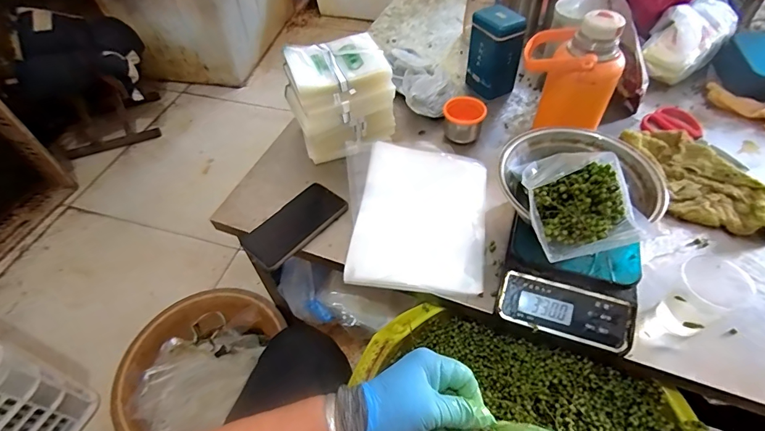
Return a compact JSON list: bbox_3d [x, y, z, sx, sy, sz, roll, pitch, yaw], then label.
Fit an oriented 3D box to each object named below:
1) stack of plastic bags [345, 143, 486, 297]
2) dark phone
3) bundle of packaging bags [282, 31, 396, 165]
[{"bbox_3d":[0.040,-0.008,0.610,0.216,0.021,0.248,5,52,9],"label":"stack of plastic bags"},{"bbox_3d":[-0.130,0.013,0.609,0.080,0.005,0.153,36,63,29],"label":"dark phone"},{"bbox_3d":[-0.067,-0.191,0.671,0.158,0.141,0.126,-16,52,-7],"label":"bundle of packaging bags"}]

